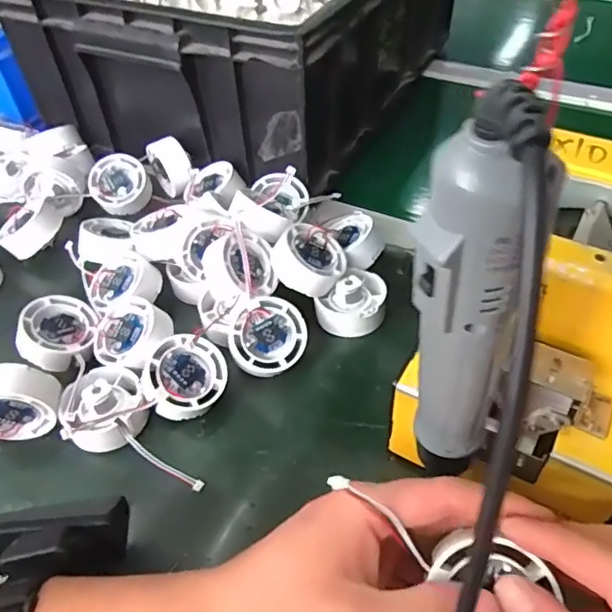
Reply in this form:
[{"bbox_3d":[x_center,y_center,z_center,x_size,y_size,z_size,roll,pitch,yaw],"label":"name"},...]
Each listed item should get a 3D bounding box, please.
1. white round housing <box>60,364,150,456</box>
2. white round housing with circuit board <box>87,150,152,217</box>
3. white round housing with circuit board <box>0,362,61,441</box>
[{"bbox_3d":[-0.139,0.069,0.383,0.053,0.038,0.056,-1,45,1],"label":"white round housing"},{"bbox_3d":[-0.183,-0.120,0.552,0.055,0.019,0.059,1,87,-9],"label":"white round housing with circuit board"},{"bbox_3d":[-0.193,0.064,0.374,0.053,0.060,0.024,-8,45,-5],"label":"white round housing with circuit board"}]

